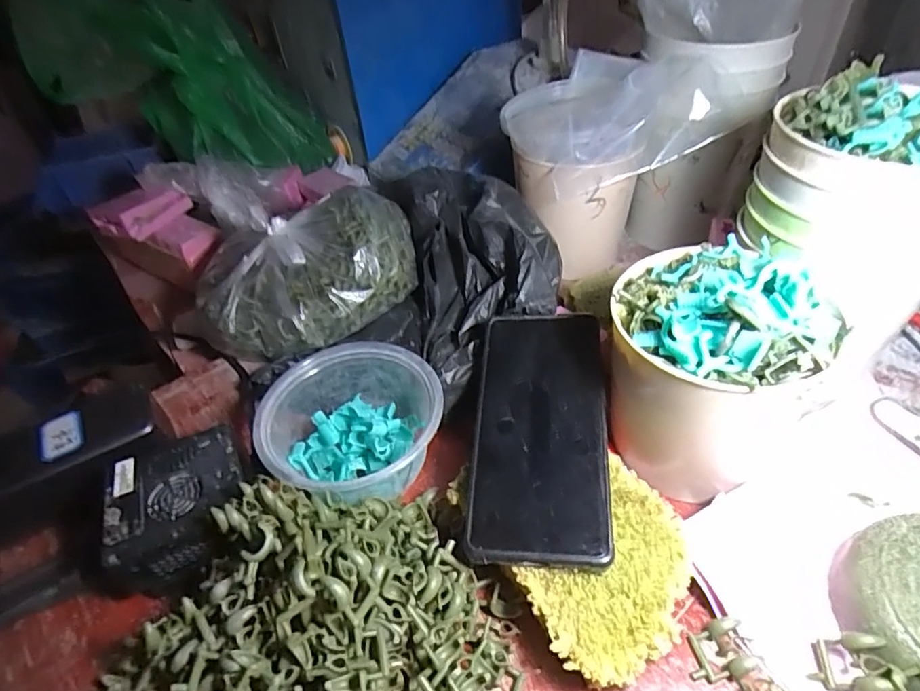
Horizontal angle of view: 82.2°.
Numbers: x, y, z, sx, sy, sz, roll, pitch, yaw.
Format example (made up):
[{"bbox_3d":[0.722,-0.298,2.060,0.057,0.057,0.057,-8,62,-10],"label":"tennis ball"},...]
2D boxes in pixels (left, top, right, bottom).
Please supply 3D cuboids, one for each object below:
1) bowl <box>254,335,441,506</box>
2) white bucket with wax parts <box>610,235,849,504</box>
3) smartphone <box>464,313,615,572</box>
[{"bbox_3d":[-0.067,0.056,0.347,0.109,0.049,0.113,-4,43,4],"label":"bowl"},{"bbox_3d":[0.141,0.018,0.307,0.105,0.146,0.099,-4,43,4],"label":"white bucket with wax parts"},{"bbox_3d":[0.048,0.045,0.314,0.075,0.006,0.162,-1,52,11],"label":"smartphone"}]

